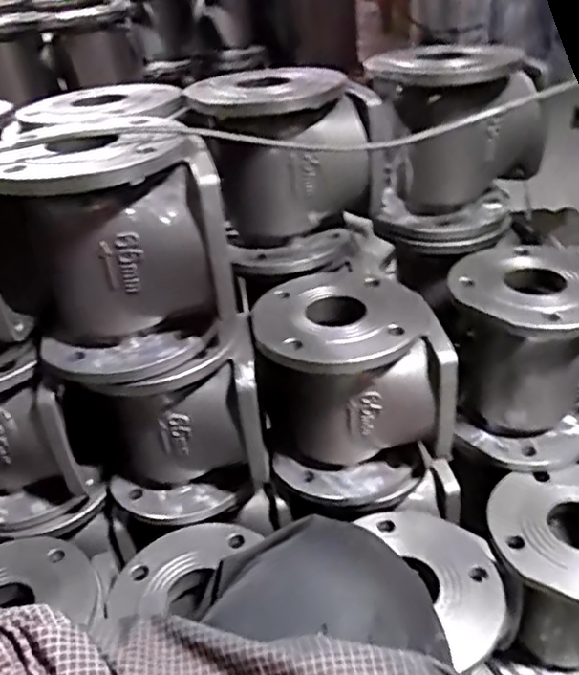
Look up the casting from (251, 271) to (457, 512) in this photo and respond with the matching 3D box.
[{"bbox_3d":[0.059,0.047,0.713,0.177,0.206,0.201,-13,34,-10],"label":"casting"}]

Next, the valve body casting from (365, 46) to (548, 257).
[{"bbox_3d":[0.201,-0.234,0.757,0.184,0.208,0.156,10,37,23],"label":"valve body casting"}]

